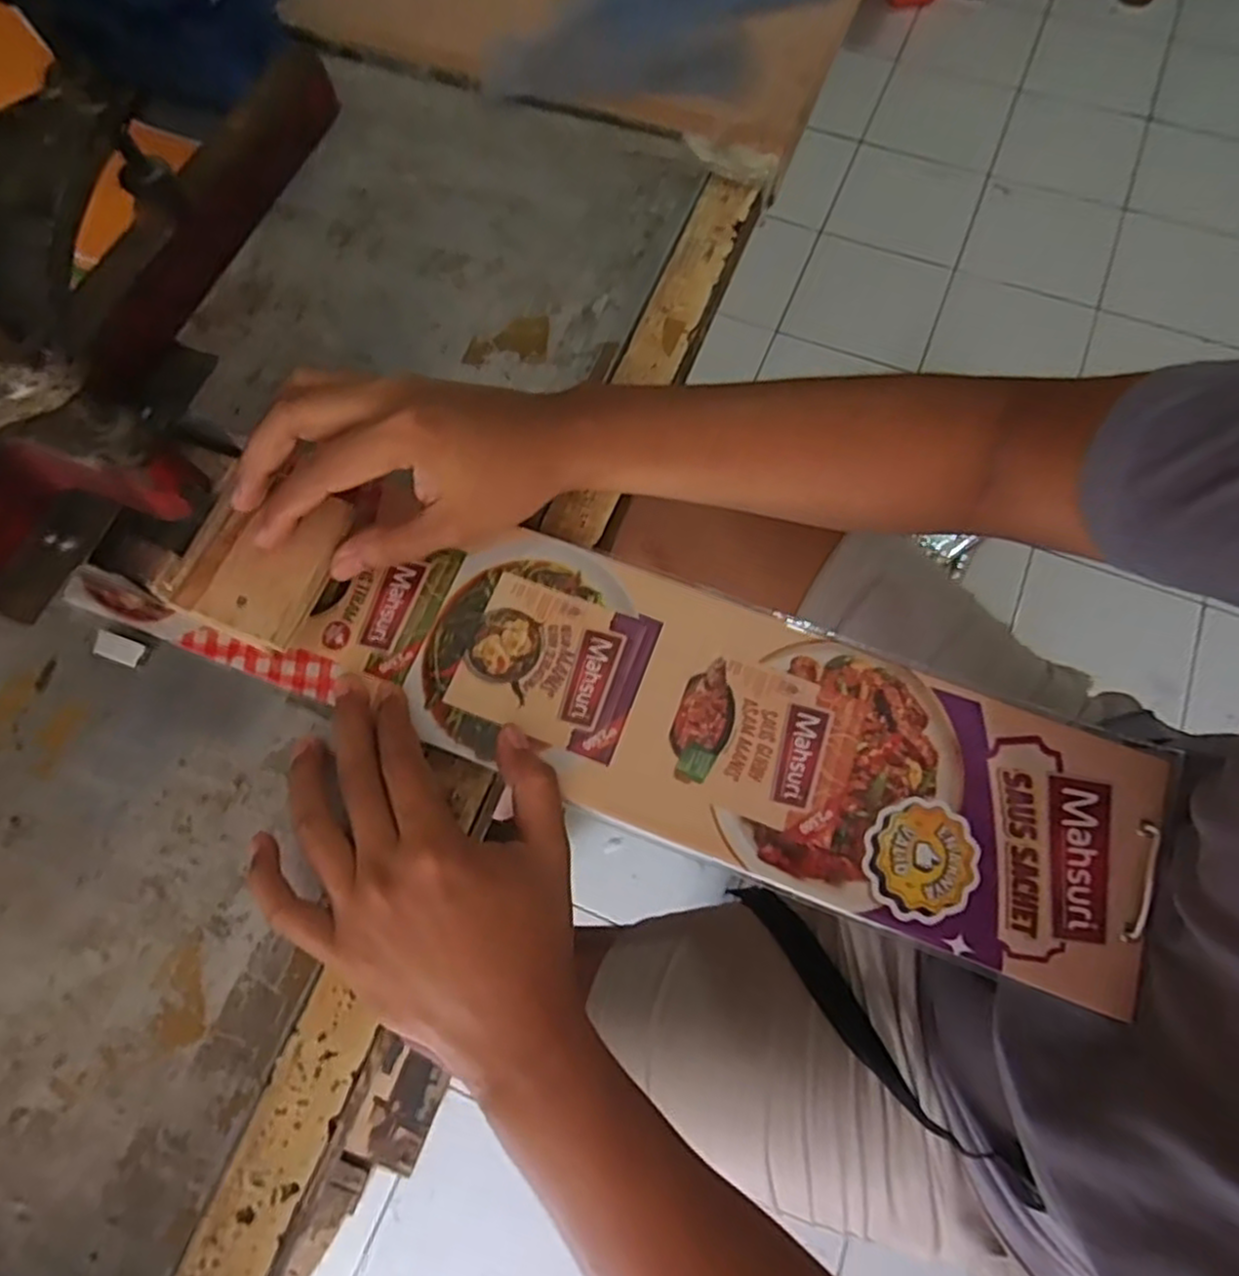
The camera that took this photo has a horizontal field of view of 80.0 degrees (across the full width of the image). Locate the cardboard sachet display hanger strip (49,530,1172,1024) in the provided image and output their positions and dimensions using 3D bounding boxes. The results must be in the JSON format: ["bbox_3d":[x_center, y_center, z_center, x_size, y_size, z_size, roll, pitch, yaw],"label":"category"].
[{"bbox_3d":[0.011,0.027,0.371,0.502,0.008,0.123,21,73,5],"label":"cardboard sachet display hanger strip"}]

